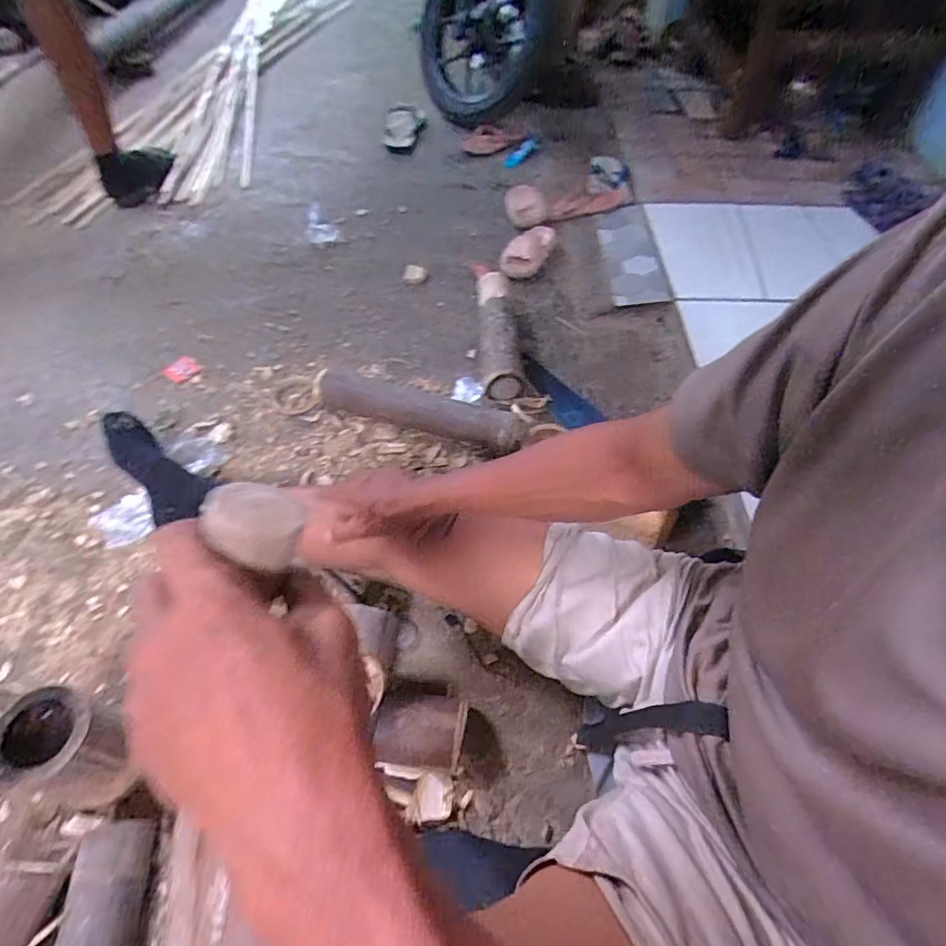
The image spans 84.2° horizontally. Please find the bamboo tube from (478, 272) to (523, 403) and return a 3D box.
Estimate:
[{"bbox_3d":[0.053,-0.289,1.041,0.073,0.063,0.338,0,53,-2],"label":"bamboo tube"}]

